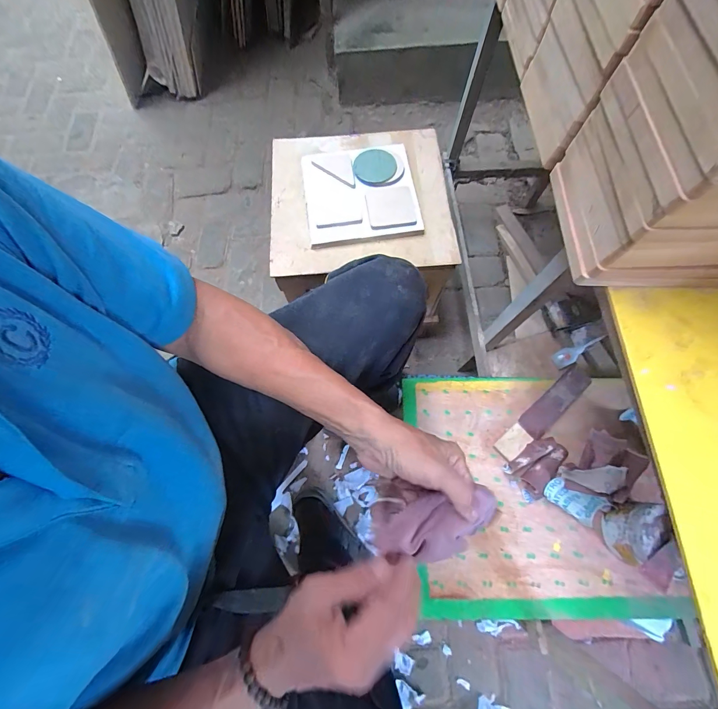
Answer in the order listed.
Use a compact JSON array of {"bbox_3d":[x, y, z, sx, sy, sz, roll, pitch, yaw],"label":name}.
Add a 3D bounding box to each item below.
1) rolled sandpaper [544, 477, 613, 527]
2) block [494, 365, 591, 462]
[{"bbox_3d":[0.378,0.253,0.588,0.097,0.035,0.050,30,74,12],"label":"rolled sandpaper"},{"bbox_3d":[0.357,0.110,0.647,0.240,0.018,0.045,-39,74,-11],"label":"block"}]

